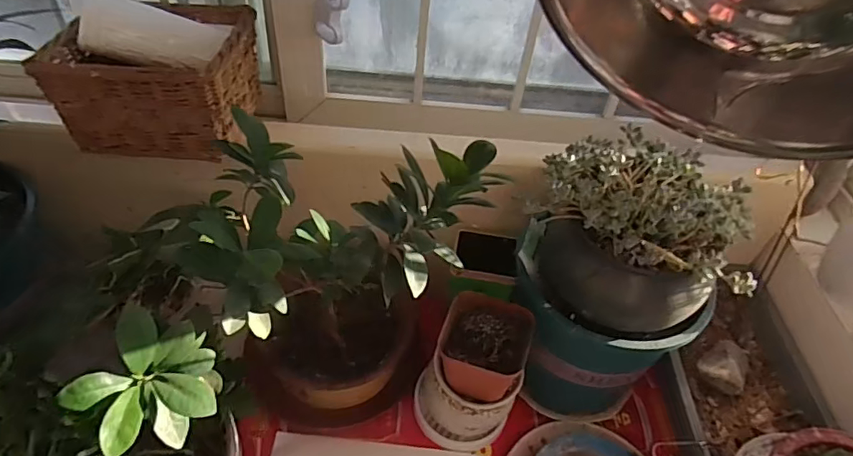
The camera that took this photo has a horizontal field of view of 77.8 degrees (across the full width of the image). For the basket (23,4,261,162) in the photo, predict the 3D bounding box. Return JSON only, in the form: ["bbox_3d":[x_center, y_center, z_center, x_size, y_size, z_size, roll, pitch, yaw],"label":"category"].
[{"bbox_3d":[-0.321,-0.191,0.651,0.201,0.119,0.211,8,46,1],"label":"basket"}]

